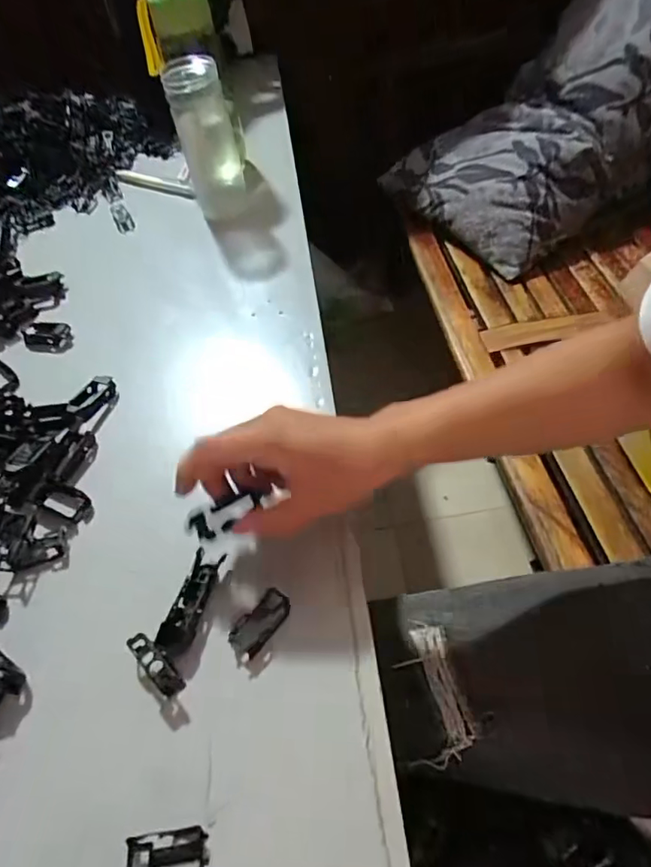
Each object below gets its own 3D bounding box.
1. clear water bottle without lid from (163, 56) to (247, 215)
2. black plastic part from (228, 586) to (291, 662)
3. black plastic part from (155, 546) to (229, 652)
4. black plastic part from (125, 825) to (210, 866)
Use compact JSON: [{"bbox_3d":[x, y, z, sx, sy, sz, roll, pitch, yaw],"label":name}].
[{"bbox_3d":[-0.129,-0.330,0.607,0.068,0.152,0.076,-13,52,-2],"label":"clear water bottle without lid"},{"bbox_3d":[-0.040,0.115,0.330,0.021,0.013,0.042,32,63,28],"label":"black plastic part"},{"bbox_3d":[-0.084,0.105,0.343,0.019,0.010,0.063,9,54,15],"label":"black plastic part"},{"bbox_3d":[-0.078,0.205,0.266,0.039,0.005,0.018,-11,52,0],"label":"black plastic part"}]

